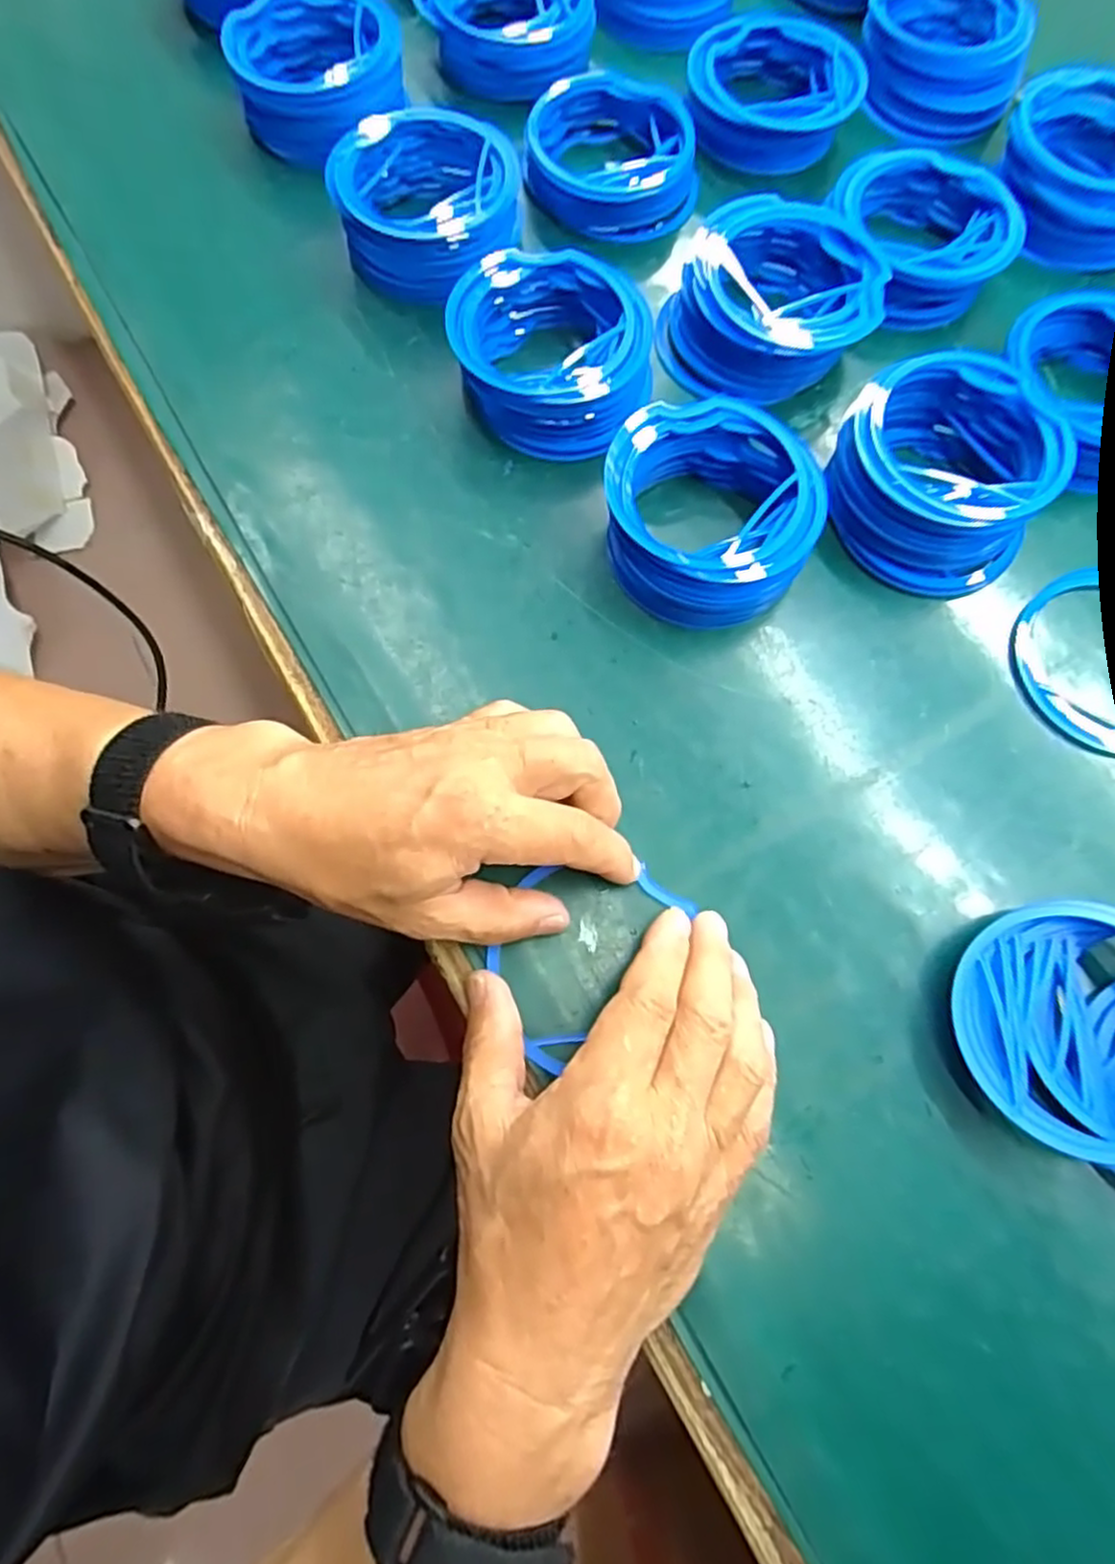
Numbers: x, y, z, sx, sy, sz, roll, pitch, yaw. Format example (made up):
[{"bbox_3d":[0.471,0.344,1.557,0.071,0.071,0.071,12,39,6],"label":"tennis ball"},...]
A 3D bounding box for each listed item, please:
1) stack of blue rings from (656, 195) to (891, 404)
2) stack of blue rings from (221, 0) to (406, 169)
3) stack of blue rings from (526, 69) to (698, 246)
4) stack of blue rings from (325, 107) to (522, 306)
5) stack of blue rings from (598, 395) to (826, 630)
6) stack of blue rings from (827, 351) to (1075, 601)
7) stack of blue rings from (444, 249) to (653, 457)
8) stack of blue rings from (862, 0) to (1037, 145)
[{"bbox_3d":[0.115,-0.257,0.390,0.107,0.043,0.103,18,74,5],"label":"stack of blue rings"},{"bbox_3d":[-0.142,-0.421,0.432,0.098,0.041,0.096,-12,74,-4],"label":"stack of blue rings"},{"bbox_3d":[0.028,-0.365,0.424,0.098,0.037,0.091,-14,74,-5],"label":"stack of blue rings"},{"bbox_3d":[-0.072,-0.321,0.401,0.104,0.036,0.101,12,74,3],"label":"stack of blue rings"},{"bbox_3d":[0.073,-0.130,0.349,0.102,0.036,0.105,3,73,0],"label":"stack of blue rings"},{"bbox_3d":[0.187,-0.152,0.353,0.103,0.044,0.106,32,76,8],"label":"stack of blue rings"},{"bbox_3d":[-0.003,-0.223,0.372,0.097,0.034,0.097,3,73,0],"label":"stack of blue rings"},{"bbox_3d":[0.238,-0.454,0.449,0.096,0.047,0.088,9,75,4],"label":"stack of blue rings"}]

